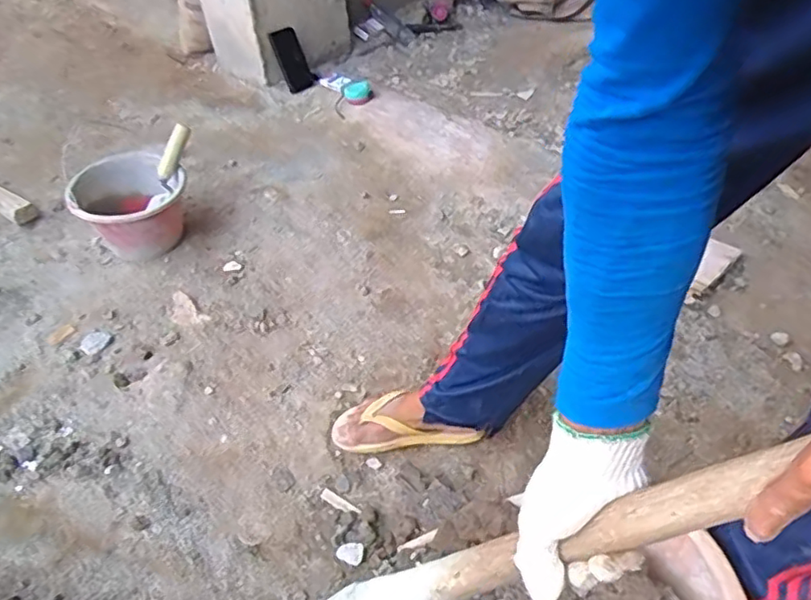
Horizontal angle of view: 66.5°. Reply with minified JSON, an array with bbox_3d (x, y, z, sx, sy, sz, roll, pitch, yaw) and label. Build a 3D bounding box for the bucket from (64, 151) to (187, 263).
[{"bbox_3d":[-0.605,-0.201,1.399,0.220,0.167,0.224,-4,45,4],"label":"bucket"}]

